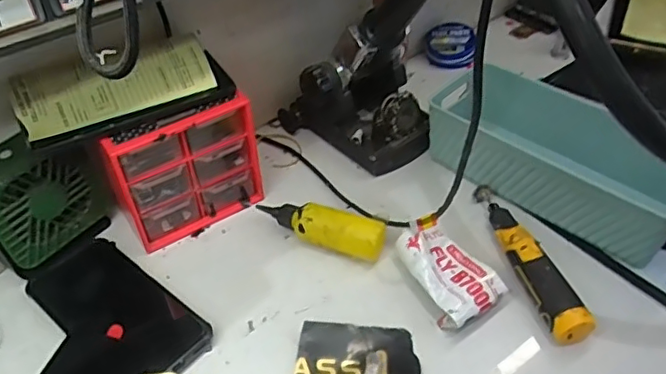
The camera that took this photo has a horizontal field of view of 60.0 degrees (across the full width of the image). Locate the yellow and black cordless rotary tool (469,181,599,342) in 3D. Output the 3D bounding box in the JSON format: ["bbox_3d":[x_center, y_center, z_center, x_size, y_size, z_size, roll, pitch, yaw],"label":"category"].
[{"bbox_3d":[0.168,0.057,0.497,0.032,0.027,0.171,-8,45,-7],"label":"yellow and black cordless rotary tool"}]

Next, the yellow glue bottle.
[{"bbox_3d":[-0.013,0.037,0.525,0.119,0.035,0.036,12,46,13],"label":"yellow glue bottle"}]

